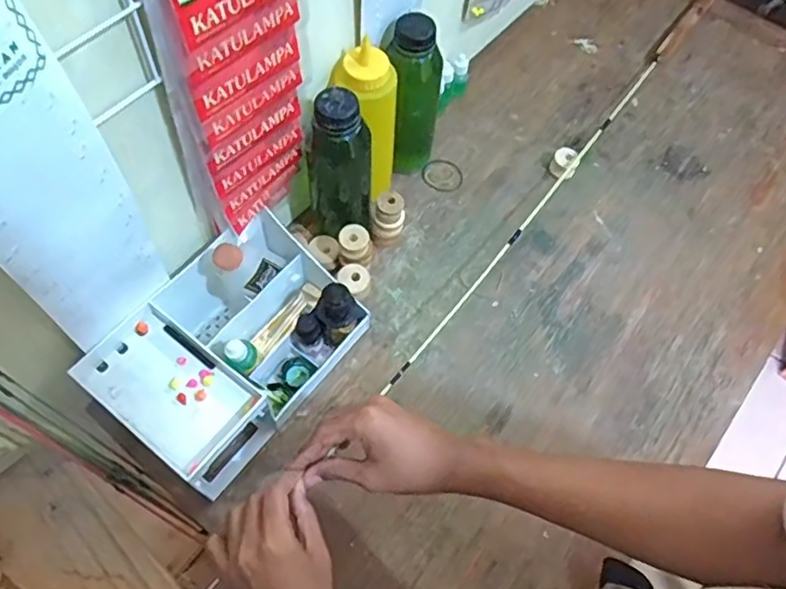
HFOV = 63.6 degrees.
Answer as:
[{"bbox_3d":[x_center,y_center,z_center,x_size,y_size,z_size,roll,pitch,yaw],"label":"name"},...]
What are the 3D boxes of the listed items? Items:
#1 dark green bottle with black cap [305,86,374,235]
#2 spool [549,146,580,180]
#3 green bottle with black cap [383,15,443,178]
[{"bbox_3d":[-0.052,-0.121,0.641,0.063,0.190,0.061,-2,63,-4],"label":"dark green bottle with black cap"},{"bbox_3d":[0.208,-0.158,0.769,0.032,0.025,0.030,1,63,-3],"label":"spool"},{"bbox_3d":[0.018,-0.209,0.690,0.061,0.186,0.070,-21,66,-13],"label":"green bottle with black cap"}]

